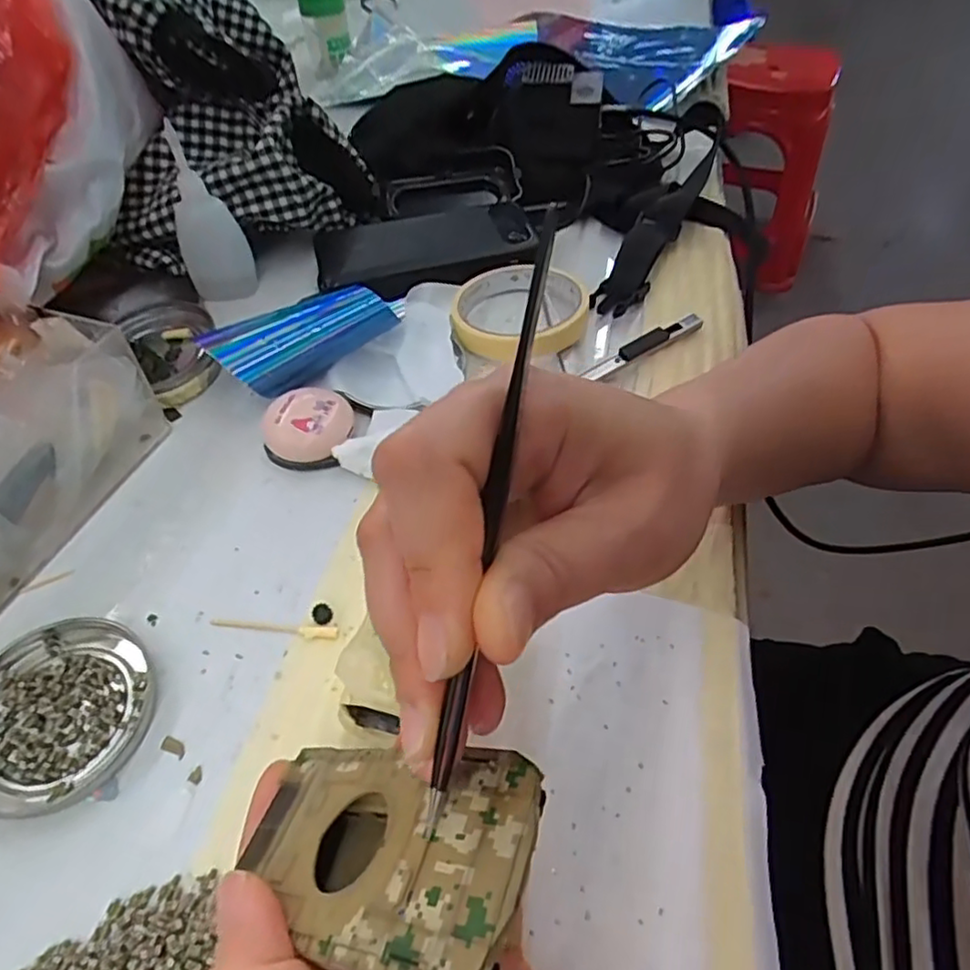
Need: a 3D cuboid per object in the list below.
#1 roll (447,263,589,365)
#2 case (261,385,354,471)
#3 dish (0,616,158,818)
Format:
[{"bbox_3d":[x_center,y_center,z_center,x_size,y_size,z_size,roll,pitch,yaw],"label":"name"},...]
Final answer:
[{"bbox_3d":[0.023,-0.115,0.425,0.084,0.018,0.088,-1,51,1],"label":"roll"},{"bbox_3d":[-0.097,-0.032,0.361,0.045,0.025,0.046,-1,51,1],"label":"case"},{"bbox_3d":[-0.181,0.093,0.271,0.080,0.007,0.077,-1,51,1],"label":"dish"}]

